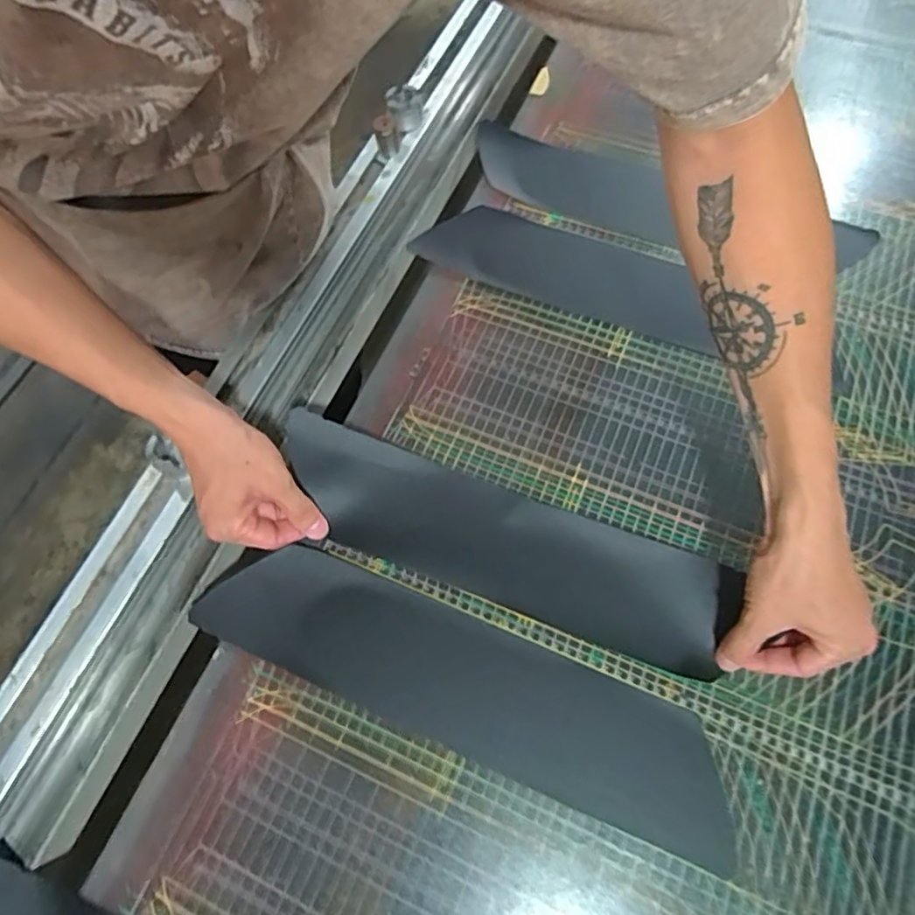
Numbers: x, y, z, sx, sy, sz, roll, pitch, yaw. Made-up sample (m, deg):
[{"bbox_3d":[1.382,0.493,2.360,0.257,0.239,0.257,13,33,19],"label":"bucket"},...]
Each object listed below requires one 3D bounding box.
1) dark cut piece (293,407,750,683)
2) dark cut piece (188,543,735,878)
[{"bbox_3d":[0.026,0.065,0.480,0.366,0.031,0.093,22,67,9],"label":"dark cut piece"},{"bbox_3d":[-0.001,0.165,0.448,0.403,0.023,0.101,22,70,11],"label":"dark cut piece"}]

